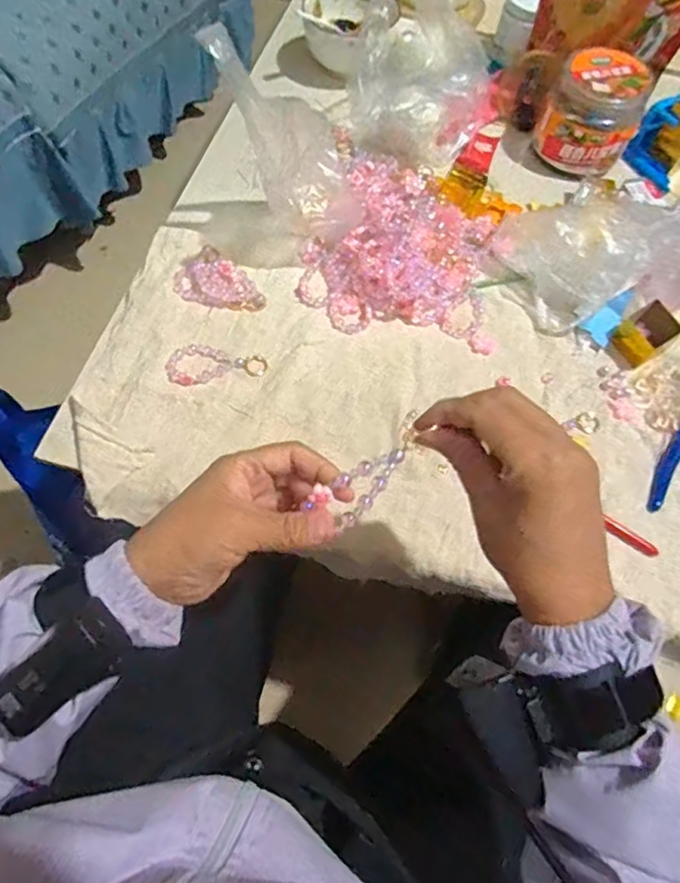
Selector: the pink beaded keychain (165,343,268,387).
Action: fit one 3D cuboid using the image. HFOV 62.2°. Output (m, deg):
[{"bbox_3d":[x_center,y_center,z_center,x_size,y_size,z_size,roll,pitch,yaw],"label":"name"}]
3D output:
[{"bbox_3d":[-0.122,-0.078,0.554,0.095,0.004,0.045,-9,64,-7],"label":"pink beaded keychain"}]

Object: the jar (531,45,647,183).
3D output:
[{"bbox_3d":[0.296,-0.386,0.667,0.106,0.093,0.087,25,65,9],"label":"jar"}]

